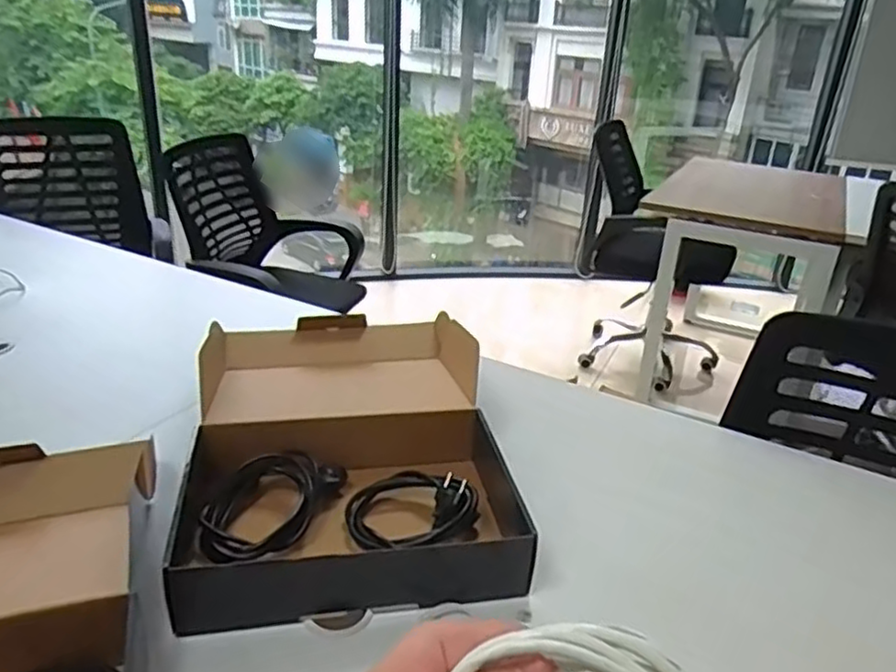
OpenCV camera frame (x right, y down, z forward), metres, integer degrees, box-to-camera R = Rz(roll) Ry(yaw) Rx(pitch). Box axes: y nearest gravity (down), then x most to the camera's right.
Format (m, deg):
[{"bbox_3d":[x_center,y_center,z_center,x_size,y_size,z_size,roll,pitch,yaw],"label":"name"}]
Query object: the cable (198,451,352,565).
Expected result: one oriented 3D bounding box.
[{"bbox_3d":[-0.199,0.179,0.751,0.107,0.040,0.173,11,27,17],"label":"cable"}]

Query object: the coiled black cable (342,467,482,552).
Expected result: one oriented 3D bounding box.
[{"bbox_3d":[-0.043,0.179,0.751,0.132,0.047,0.117,23,32,35],"label":"coiled black cable"}]

